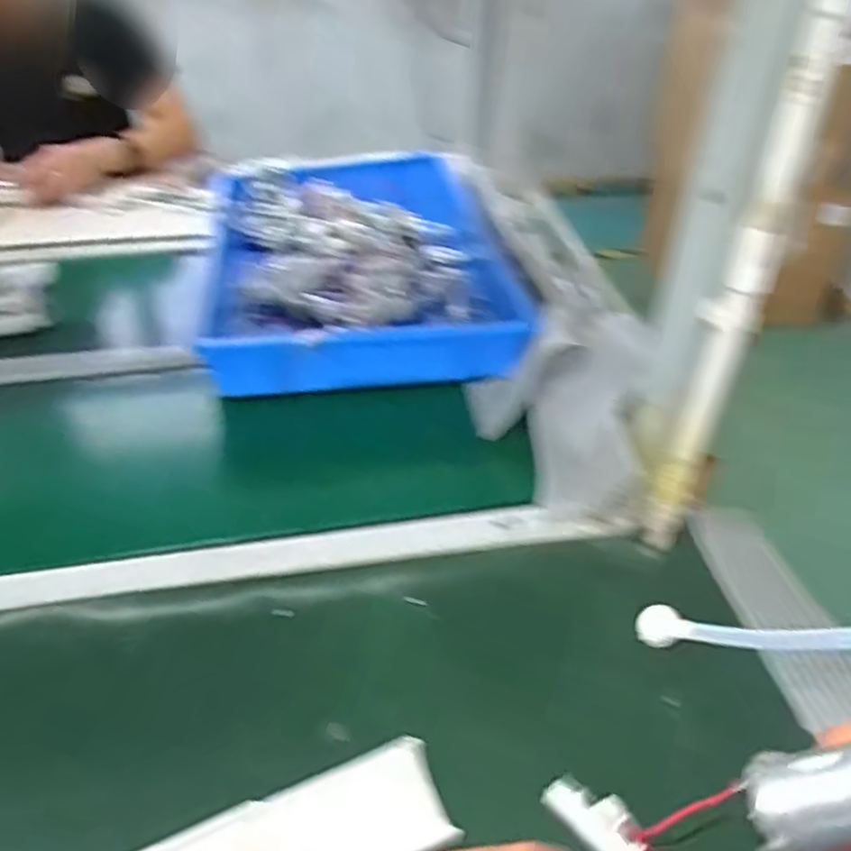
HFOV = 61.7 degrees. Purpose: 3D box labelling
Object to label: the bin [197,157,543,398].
[{"bbox_3d":[-0.101,-0.231,0.984,0.378,0.073,0.549,-6,39,-9],"label":"bin"}]

